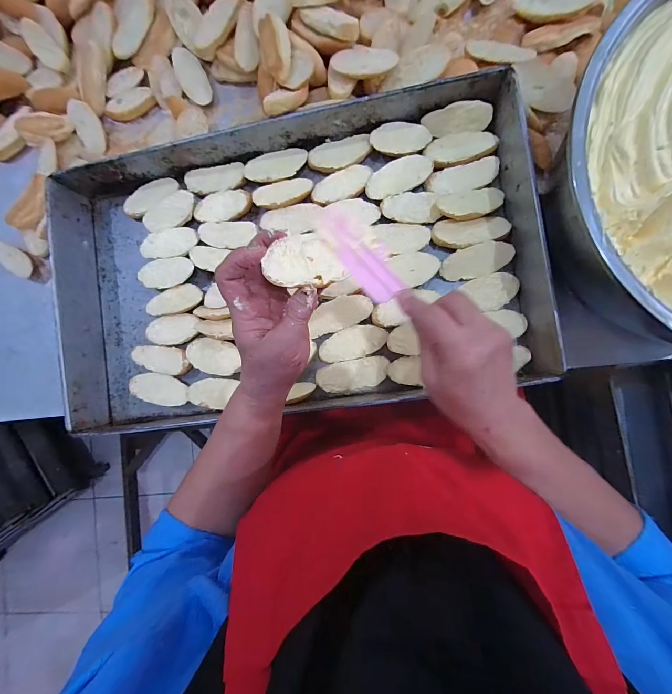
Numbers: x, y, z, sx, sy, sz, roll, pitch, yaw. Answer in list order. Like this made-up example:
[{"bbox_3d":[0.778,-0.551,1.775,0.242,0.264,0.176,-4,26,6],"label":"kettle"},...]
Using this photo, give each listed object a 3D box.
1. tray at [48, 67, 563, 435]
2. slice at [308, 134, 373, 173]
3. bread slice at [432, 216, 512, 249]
[{"bbox_3d":[-0.077,-0.099,0.410,0.620,0.076,0.364,-8,88,6],"label":"tray"},{"bbox_3d":[0.005,-0.261,0.414,0.083,0.013,0.044,-9,88,6],"label":"slice"},{"bbox_3d":[0.172,-0.146,0.386,0.092,0.011,0.038,-4,89,6],"label":"bread slice"}]

